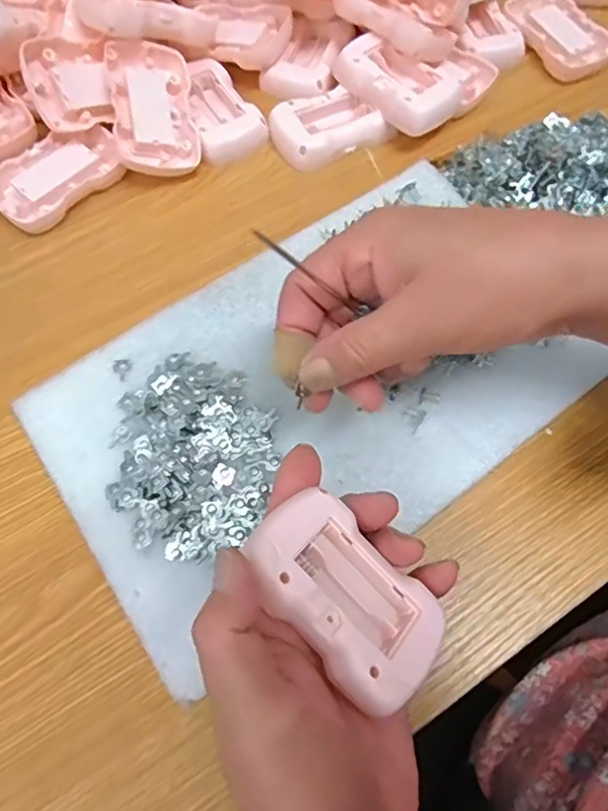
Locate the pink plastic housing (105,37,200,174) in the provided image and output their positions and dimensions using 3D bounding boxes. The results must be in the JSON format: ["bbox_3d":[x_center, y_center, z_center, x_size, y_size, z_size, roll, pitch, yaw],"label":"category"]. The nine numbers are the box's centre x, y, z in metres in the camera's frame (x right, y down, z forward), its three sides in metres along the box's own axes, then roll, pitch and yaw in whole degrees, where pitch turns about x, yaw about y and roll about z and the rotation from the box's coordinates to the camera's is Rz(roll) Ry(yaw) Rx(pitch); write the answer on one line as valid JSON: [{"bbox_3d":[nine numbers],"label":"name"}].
[{"bbox_3d":[-0.099,-0.193,0.370,0.052,0.013,0.087,-6,82,-28],"label":"pink plastic housing"}]

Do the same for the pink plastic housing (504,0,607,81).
[{"bbox_3d":[0.197,-0.288,0.437,0.056,0.012,0.090,-25,71,-11],"label":"pink plastic housing"}]

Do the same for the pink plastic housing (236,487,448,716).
[{"bbox_3d":[0.015,0.078,0.233,0.084,0.024,0.047,47,55,5],"label":"pink plastic housing"}]

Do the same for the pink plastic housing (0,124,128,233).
[{"bbox_3d":[-0.160,-0.150,0.372,0.086,0.013,0.052,-39,75,-15],"label":"pink plastic housing"}]

